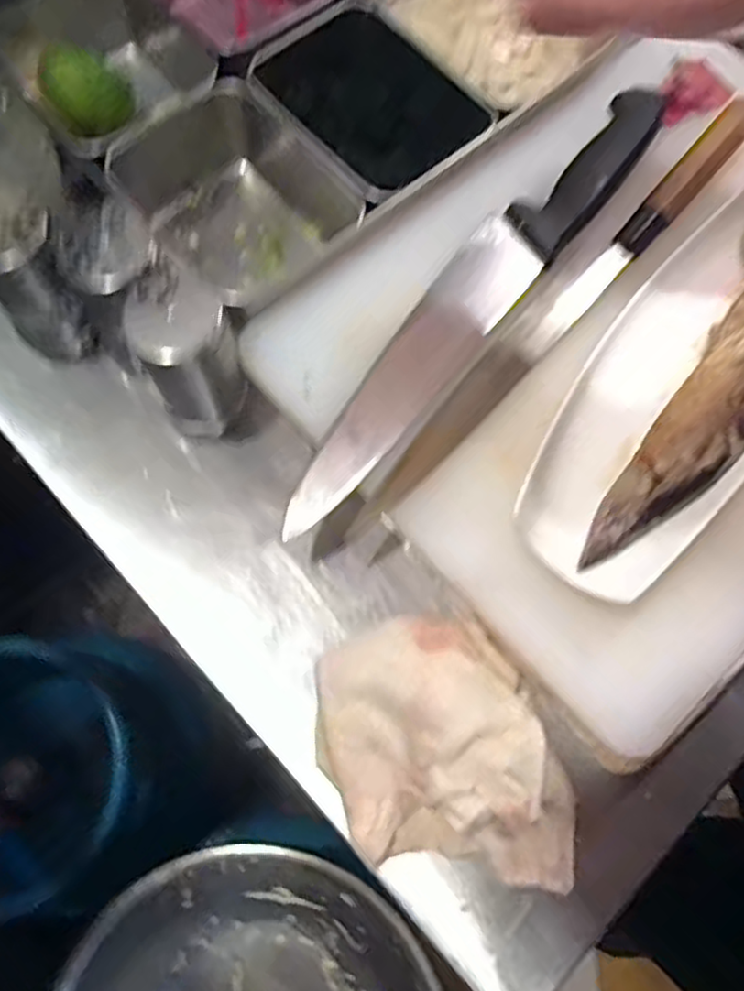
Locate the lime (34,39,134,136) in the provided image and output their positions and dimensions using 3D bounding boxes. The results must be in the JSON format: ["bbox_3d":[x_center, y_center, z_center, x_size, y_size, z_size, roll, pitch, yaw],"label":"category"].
[{"bbox_3d":[-0.182,-0.260,0.438,0.052,0.040,0.045,-27,75,-9],"label":"lime"}]

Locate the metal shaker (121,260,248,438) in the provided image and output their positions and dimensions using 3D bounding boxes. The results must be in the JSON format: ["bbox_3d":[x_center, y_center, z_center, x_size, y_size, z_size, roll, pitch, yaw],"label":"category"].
[{"bbox_3d":[-0.099,-0.077,0.378,0.049,0.093,0.058,-22,74,-8],"label":"metal shaker"}]

